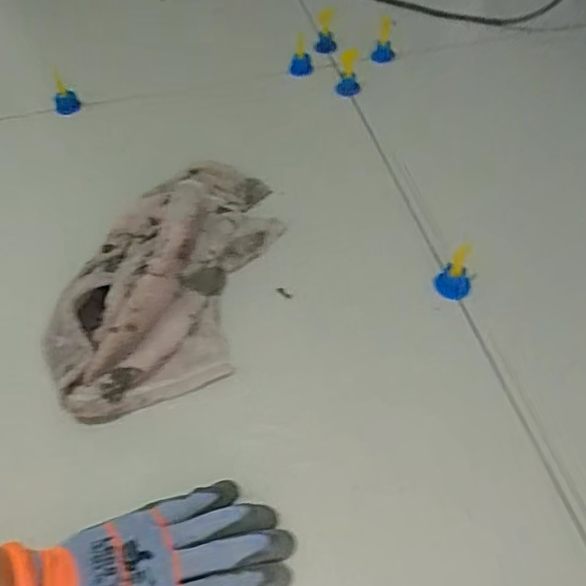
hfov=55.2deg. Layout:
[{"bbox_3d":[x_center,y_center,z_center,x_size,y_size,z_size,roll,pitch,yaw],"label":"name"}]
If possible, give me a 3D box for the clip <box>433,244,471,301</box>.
[{"bbox_3d":[0.145,-0.017,0.503,0.032,0.040,0.035,14,54,14],"label":"clip"}]

